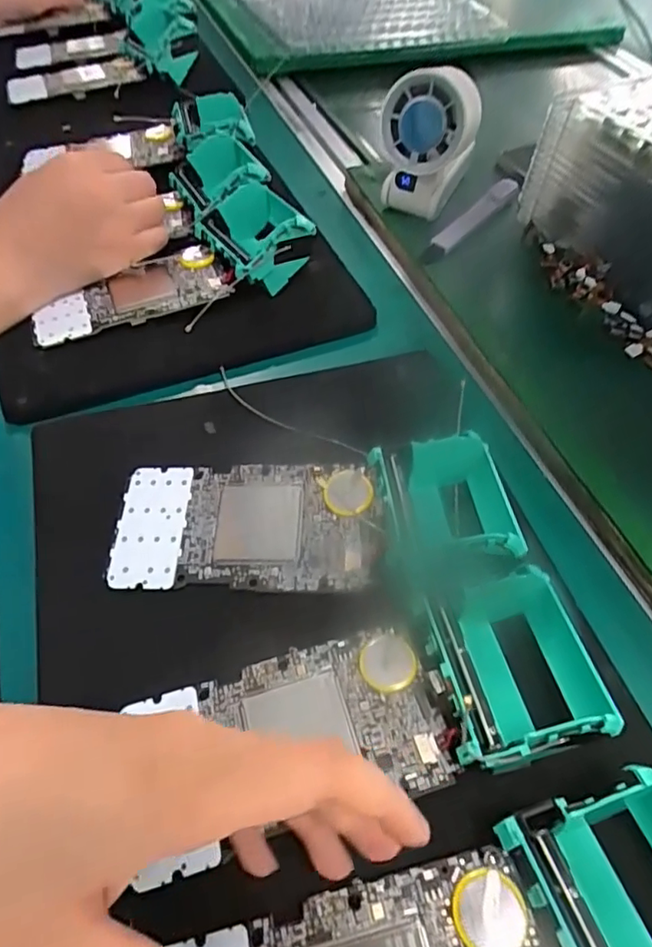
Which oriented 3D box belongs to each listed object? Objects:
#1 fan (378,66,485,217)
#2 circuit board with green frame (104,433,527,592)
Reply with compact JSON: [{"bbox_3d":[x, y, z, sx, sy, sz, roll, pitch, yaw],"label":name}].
[{"bbox_3d":[0.076,-0.245,0.422,0.064,0.099,0.069,18,57,9],"label":"fan"},{"bbox_3d":[-0.008,0.019,0.271,0.191,0.040,0.069,-1,56,-4],"label":"circuit board with green frame"}]

